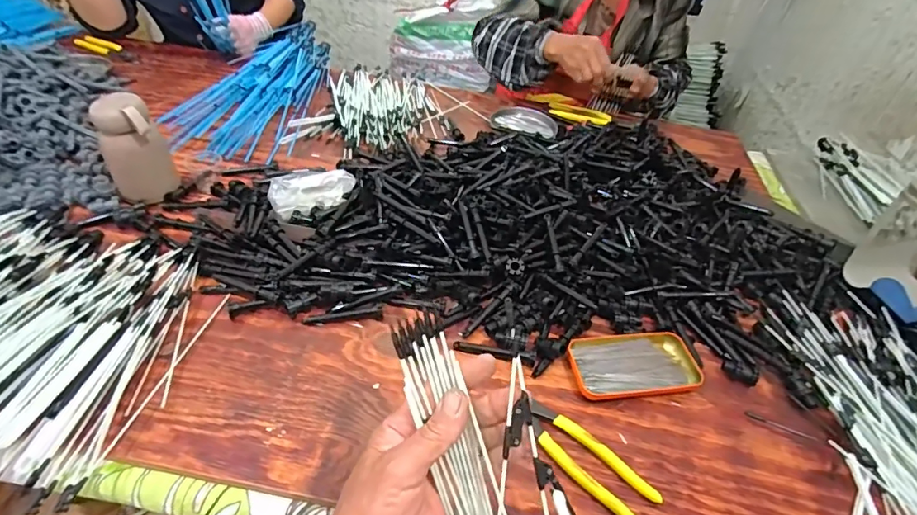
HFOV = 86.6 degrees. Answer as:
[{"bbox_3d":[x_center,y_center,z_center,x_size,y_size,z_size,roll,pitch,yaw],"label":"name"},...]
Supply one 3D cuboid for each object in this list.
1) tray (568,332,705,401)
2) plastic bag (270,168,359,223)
[{"bbox_3d":[0.201,0.123,0.569,0.144,0.018,0.079,-1,43,-10],"label":"tray"},{"bbox_3d":[-0.212,-0.092,0.708,0.116,0.030,0.076,-4,43,-12],"label":"plastic bag"}]

